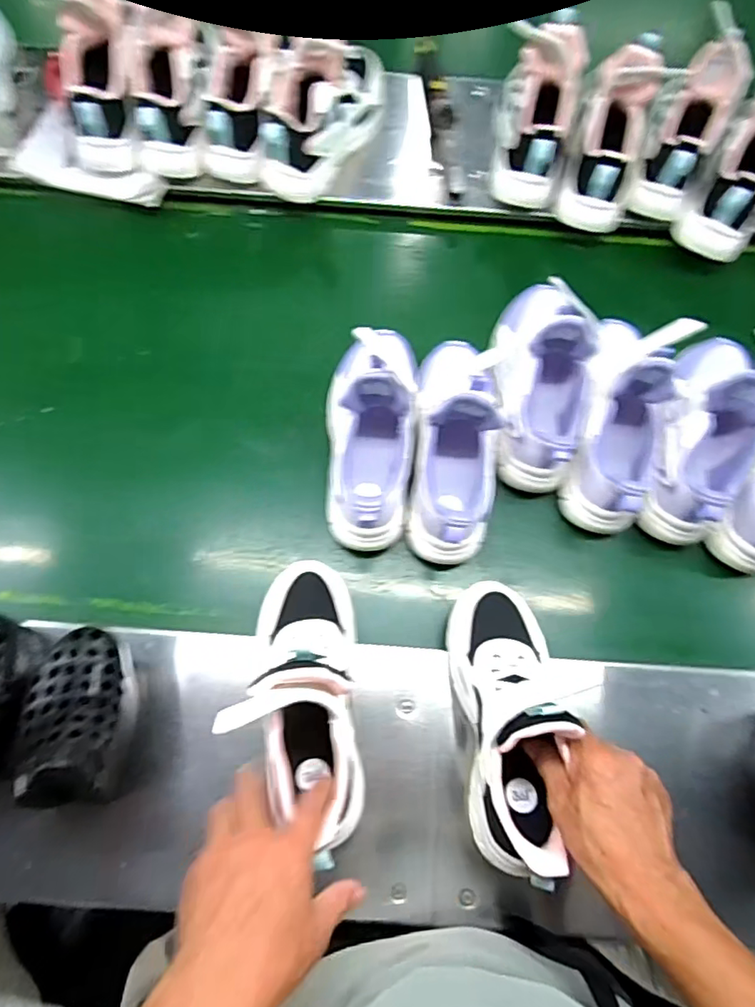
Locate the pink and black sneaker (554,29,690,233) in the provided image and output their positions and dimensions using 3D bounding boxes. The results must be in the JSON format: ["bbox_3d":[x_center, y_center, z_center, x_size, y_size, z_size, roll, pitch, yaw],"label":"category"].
[{"bbox_3d":[0.282,-0.438,0.693,0.082,0.193,0.119,14,29,4],"label":"pink and black sneaker"}]

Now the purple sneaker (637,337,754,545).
[{"bbox_3d":[0.357,-0.093,0.603,0.095,0.126,0.248,14,71,4],"label":"purple sneaker"}]

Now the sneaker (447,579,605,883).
[{"bbox_3d":[0.115,0.178,0.486,0.082,0.125,0.234,1,63,-1],"label":"sneaker"}]

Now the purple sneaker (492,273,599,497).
[{"bbox_3d":[0.182,-0.149,0.610,0.087,0.130,0.242,1,70,-1],"label":"purple sneaker"}]

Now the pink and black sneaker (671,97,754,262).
[{"bbox_3d":[0.448,-0.394,0.674,0.097,0.102,0.196,35,108,11],"label":"pink and black sneaker"}]

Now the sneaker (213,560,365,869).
[{"bbox_3d":[-0.065,0.161,0.481,0.098,0.114,0.236,-4,70,-3],"label":"sneaker"}]

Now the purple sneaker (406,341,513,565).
[{"bbox_3d":[0.087,-0.083,0.592,0.093,0.105,0.258,10,70,2],"label":"purple sneaker"}]

